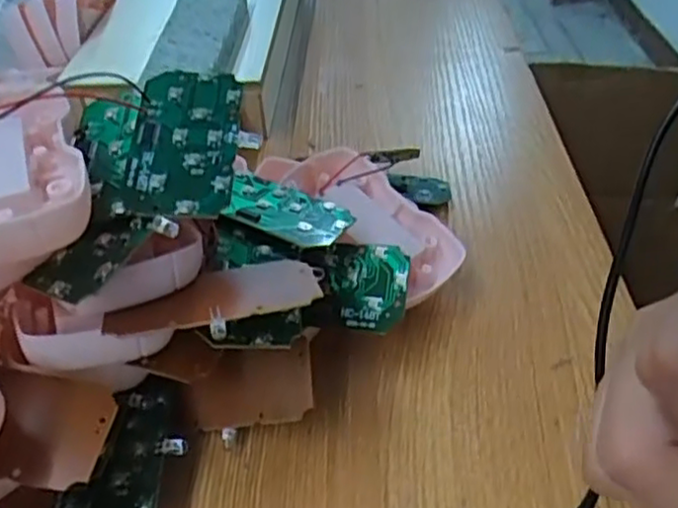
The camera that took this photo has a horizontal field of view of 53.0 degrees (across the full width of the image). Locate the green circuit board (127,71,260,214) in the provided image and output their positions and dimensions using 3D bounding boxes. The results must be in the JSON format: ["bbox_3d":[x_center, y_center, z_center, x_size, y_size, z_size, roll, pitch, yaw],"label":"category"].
[{"bbox_3d":[-0.053,-0.042,0.249,0.043,0.004,0.071,3,54,-2],"label":"green circuit board"}]

